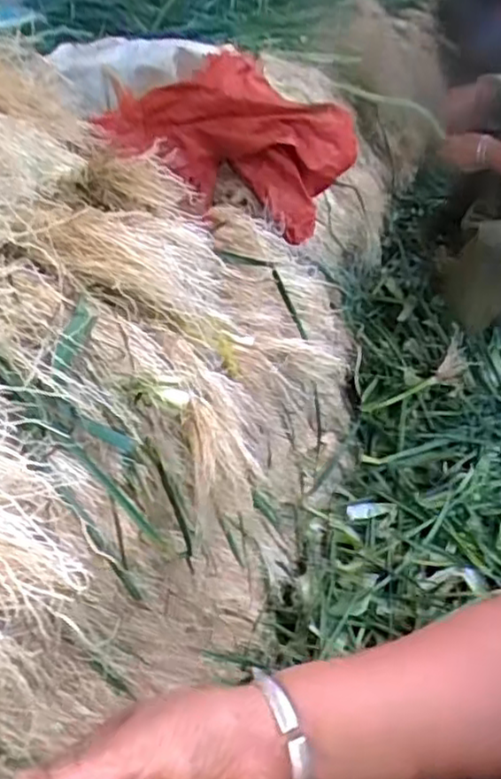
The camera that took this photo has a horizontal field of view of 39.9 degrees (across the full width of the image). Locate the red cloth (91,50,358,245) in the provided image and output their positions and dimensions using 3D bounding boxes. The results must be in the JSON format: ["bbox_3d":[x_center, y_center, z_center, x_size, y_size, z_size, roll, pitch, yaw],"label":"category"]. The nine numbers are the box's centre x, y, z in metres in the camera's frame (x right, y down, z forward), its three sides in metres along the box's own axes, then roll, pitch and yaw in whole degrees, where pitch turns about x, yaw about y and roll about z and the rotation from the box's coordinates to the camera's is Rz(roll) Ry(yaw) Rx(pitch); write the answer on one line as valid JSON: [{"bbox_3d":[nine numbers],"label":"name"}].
[{"bbox_3d":[-0.031,-0.310,0.865,0.304,0.160,0.175,14,46,21],"label":"red cloth"}]

